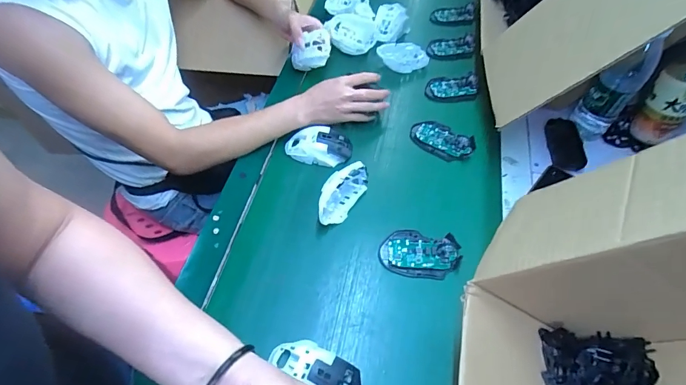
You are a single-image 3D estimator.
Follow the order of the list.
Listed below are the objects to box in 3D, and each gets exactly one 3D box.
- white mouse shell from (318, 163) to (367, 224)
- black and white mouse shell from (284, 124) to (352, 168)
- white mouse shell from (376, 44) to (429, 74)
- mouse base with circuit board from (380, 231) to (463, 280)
[{"bbox_3d":[-0.002,-0.002,0.608,0.043,0.066,0.114,27,59,17],"label":"white mouse shell"},{"bbox_3d":[-0.042,-0.083,0.682,0.113,0.029,0.068,9,56,6],"label":"black and white mouse shell"},{"bbox_3d":[0.128,-0.293,0.832,0.109,0.035,0.072,1,55,1],"label":"white mouse shell"},{"bbox_3d":[0.114,0.090,0.575,0.113,0.022,0.072,12,56,8],"label":"mouse base with circuit board"}]

